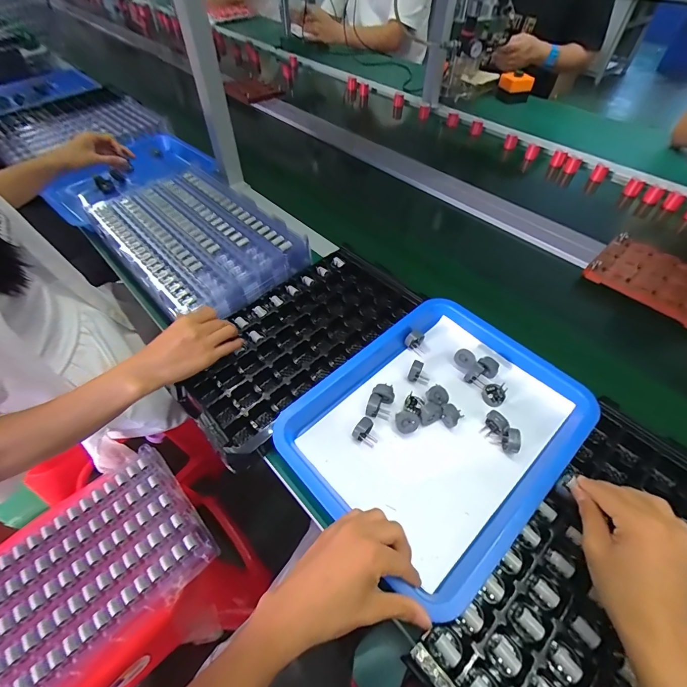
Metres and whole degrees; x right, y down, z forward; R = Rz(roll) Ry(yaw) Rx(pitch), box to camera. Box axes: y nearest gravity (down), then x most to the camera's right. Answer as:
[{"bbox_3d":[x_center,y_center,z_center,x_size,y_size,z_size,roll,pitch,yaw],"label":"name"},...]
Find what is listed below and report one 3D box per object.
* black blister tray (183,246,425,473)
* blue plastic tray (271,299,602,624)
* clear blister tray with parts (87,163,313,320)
[{"bbox_3d":[-0.064,-0.014,0.522,0.178,0.028,0.356,35,59,25],"label":"black blister tray"},{"bbox_3d":[0.116,0.096,0.441,0.329,0.050,0.257,-36,59,-25],"label":"blue plastic tray"},{"bbox_3d":[-0.264,-0.190,0.629,0.241,0.053,0.379,-34,58,-24],"label":"clear blister tray with parts"}]

